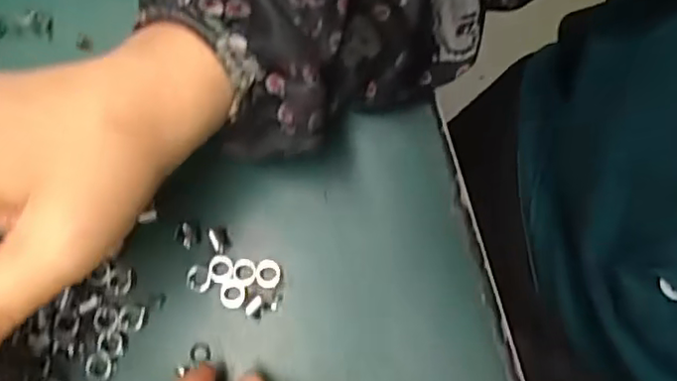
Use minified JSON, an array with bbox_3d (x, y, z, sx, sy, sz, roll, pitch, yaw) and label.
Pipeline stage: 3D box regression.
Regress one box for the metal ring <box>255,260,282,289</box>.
[{"bbox_3d":[-0.030,0.035,0.266,0.010,0.004,0.012,3,78,-9],"label":"metal ring"}]

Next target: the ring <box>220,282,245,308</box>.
[{"bbox_3d":[-0.044,0.043,0.262,0.010,0.004,0.011,0,79,-1],"label":"ring"}]

